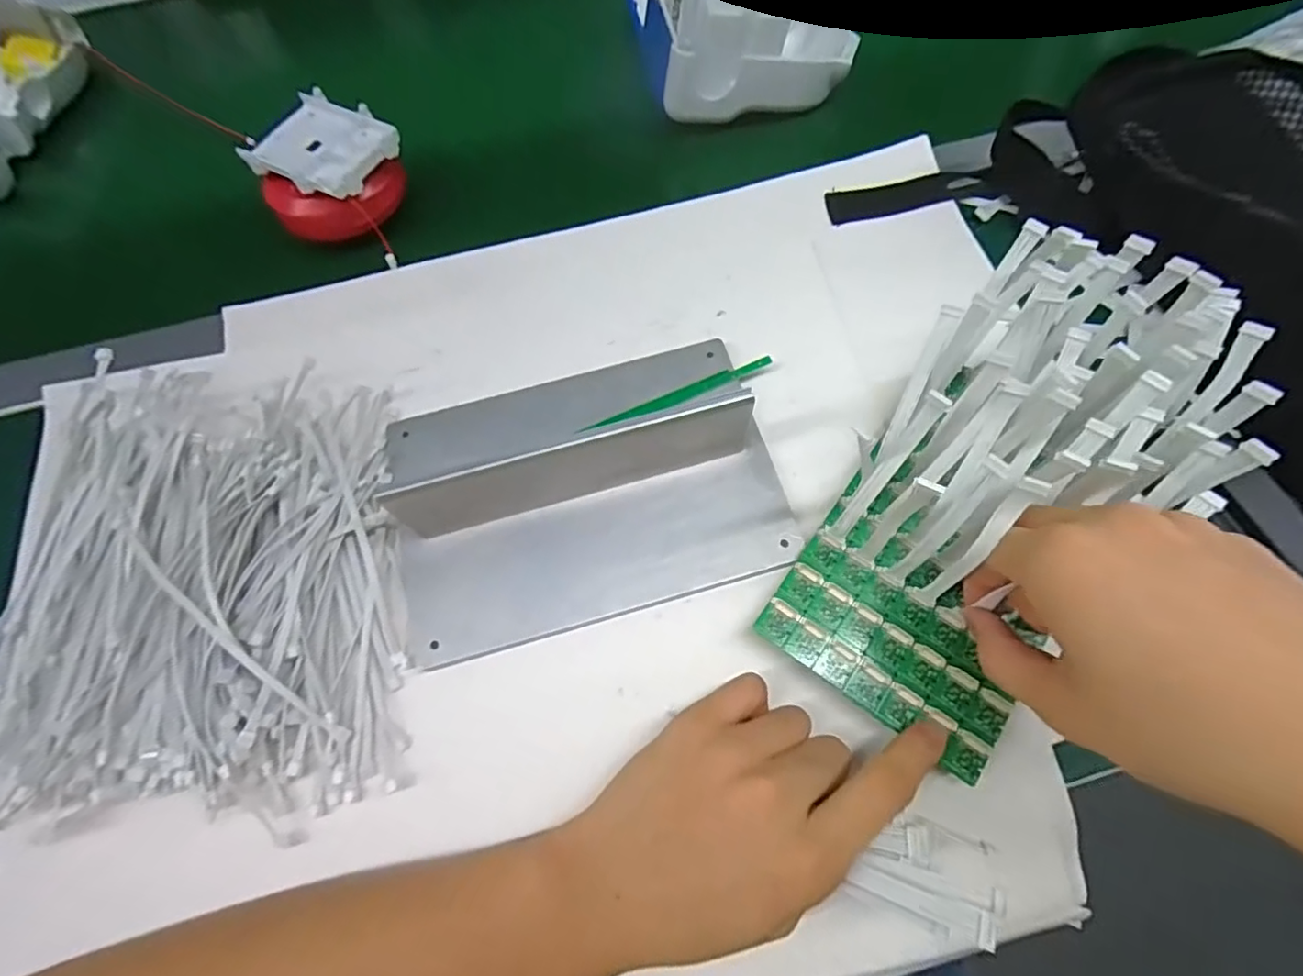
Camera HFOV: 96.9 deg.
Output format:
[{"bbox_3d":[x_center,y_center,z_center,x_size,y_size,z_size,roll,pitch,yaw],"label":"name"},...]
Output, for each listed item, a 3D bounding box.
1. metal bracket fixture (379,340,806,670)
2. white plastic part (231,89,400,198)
[{"bbox_3d":[-0.034,-0.009,0.294,0.210,0.053,0.142,-15,67,-3],"label":"metal bracket fixture"},{"bbox_3d":[-0.207,-0.216,0.364,0.080,0.013,0.072,24,69,13],"label":"white plastic part"}]

